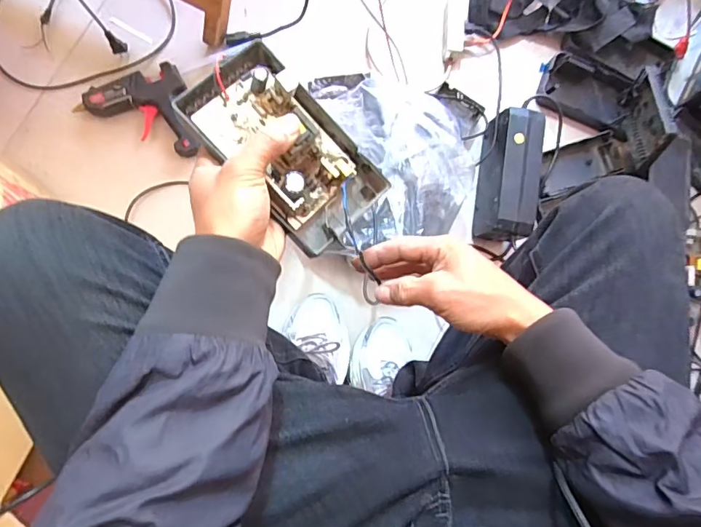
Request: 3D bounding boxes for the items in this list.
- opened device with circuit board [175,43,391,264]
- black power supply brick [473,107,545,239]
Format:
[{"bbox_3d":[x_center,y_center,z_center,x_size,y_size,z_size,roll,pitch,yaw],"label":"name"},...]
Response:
[{"bbox_3d":[-0.054,-0.095,0.401,0.095,0.046,0.169,-44,91,-8],"label":"opened device with circuit board"},{"bbox_3d":[0.274,-0.148,0.820,0.079,0.084,0.218,5,84,-6],"label":"black power supply brick"}]

